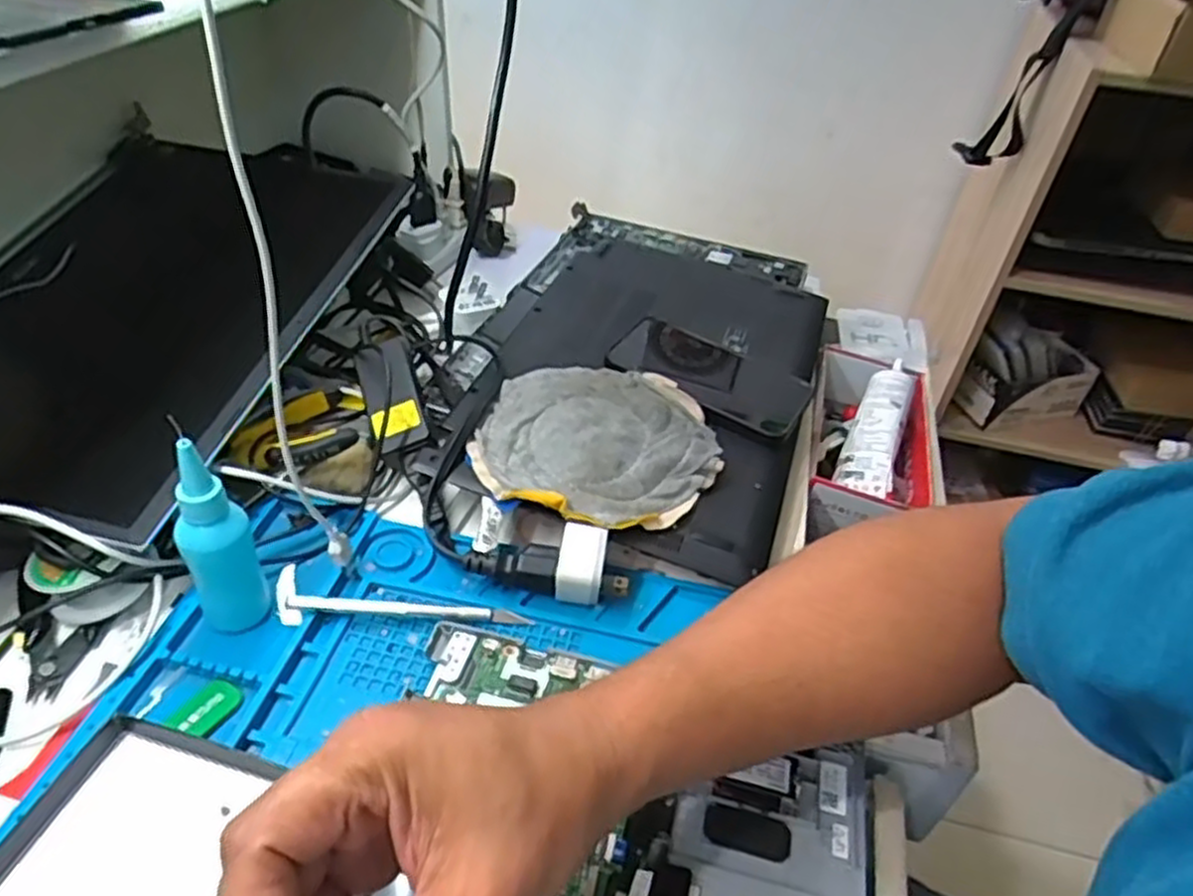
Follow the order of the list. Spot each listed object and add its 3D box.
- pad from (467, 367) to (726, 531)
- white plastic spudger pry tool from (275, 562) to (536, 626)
[{"bbox_3d":[0.003,-0.006,0.520,0.154,0.019,0.147,3,41,-3],"label":"pad"},{"bbox_3d":[-0.117,0.091,0.442,0.151,0.007,0.038,11,41,7],"label":"white plastic spudger pry tool"}]

